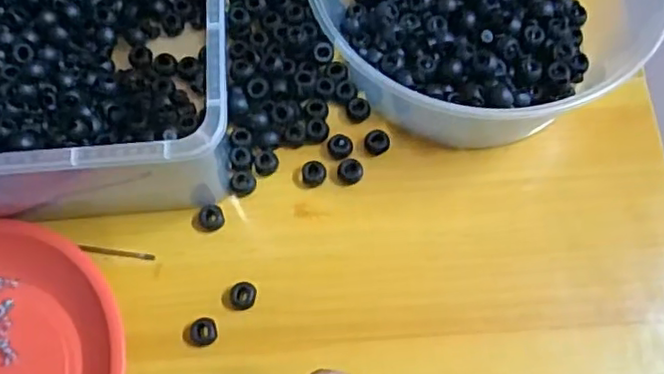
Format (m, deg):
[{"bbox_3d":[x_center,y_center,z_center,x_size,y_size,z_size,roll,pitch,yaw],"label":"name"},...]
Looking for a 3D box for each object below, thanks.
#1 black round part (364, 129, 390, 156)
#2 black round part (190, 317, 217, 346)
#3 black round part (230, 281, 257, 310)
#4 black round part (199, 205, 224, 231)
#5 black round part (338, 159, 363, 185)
[{"bbox_3d":[0.032,-0.032,0.448,0.017,0.011,0.017,-1,69,2],"label":"black round part"},{"bbox_3d":[-0.083,0.093,0.408,0.016,0.005,0.018,-4,69,0],"label":"black round part"},{"bbox_3d":[-0.058,0.072,0.416,0.016,0.009,0.017,-1,69,2],"label":"black round part"},{"bbox_3d":[-0.083,0.021,0.433,0.017,0.007,0.017,-1,69,2],"label":"black round part"},{"bbox_3d":[0.013,-0.011,0.439,0.017,0.006,0.016,-1,69,2],"label":"black round part"}]

